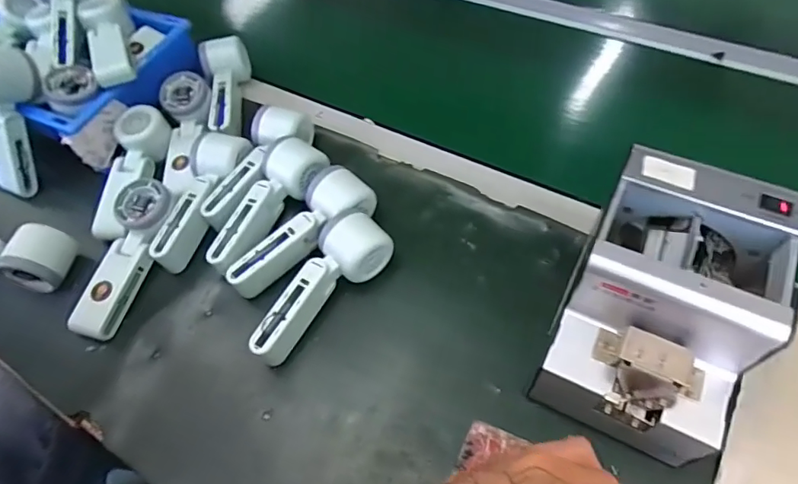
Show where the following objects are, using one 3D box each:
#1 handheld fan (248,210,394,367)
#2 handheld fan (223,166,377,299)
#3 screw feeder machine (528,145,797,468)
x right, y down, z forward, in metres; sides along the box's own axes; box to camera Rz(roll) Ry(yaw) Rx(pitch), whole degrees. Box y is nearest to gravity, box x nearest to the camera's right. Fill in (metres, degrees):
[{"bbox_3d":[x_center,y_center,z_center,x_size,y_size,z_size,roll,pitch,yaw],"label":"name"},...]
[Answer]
[{"bbox_3d":[-0.080,0.042,0.474,0.060,0.066,0.162,34,63,24],"label":"handheld fan"},{"bbox_3d":[-0.102,-0.014,0.509,0.169,0.049,0.059,-34,59,-17],"label":"handheld fan"},{"bbox_3d":[0.197,0.055,0.385,0.120,0.154,0.164,22,60,19],"label":"screw feeder machine"}]

